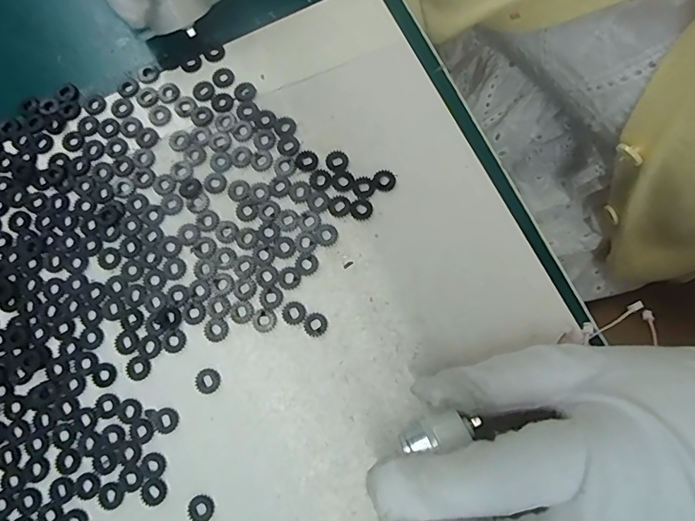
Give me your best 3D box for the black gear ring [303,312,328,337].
[{"bbox_3d":[-0.014,0.028,0.207,0.011,0.004,0.010,0,78,2],"label":"black gear ring"}]

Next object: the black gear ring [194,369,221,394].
[{"bbox_3d":[-0.062,0.053,0.203,0.011,0.004,0.010,0,78,2],"label":"black gear ring"}]

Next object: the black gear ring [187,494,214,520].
[{"bbox_3d":[-0.061,0.103,0.191,0.011,0.004,0.011,0,78,2],"label":"black gear ring"}]

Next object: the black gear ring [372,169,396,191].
[{"bbox_3d":[0.017,-0.038,0.218,0.011,0.004,0.011,0,78,2],"label":"black gear ring"}]

